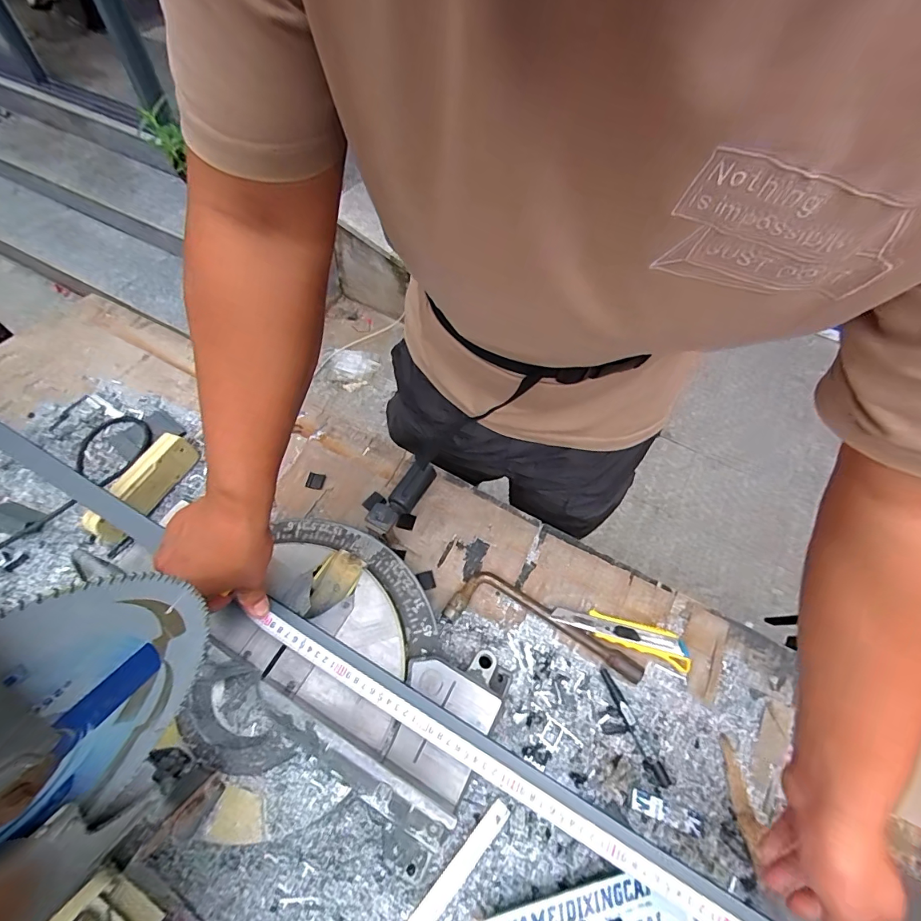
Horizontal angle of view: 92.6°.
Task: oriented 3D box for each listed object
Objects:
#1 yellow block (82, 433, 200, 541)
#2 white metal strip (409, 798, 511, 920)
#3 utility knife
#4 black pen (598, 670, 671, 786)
[{"bbox_3d":[-0.451,0.037,0.627,0.032,0.058,0.164,21,60,9],"label":"yellow block"},{"bbox_3d":[-0.033,0.456,0.441,0.022,0.004,0.237,44,62,14],"label":"white metal strip"},{"bbox_3d":[0.213,0.226,0.584,0.179,0.016,0.039,19,60,8],"label":"utility knife"},{"bbox_3d":[0.207,0.321,0.532,0.019,0.010,0.130,-20,62,-14],"label":"black pen"}]

